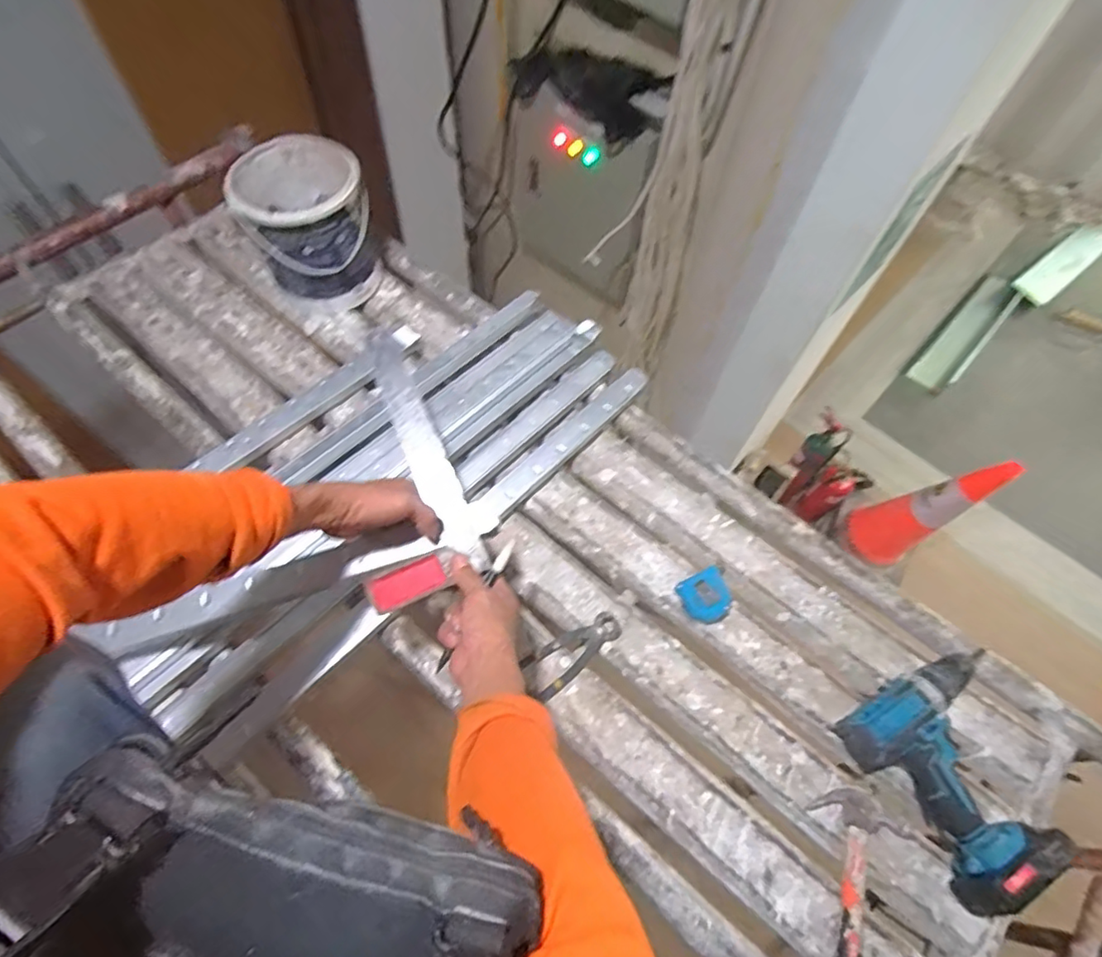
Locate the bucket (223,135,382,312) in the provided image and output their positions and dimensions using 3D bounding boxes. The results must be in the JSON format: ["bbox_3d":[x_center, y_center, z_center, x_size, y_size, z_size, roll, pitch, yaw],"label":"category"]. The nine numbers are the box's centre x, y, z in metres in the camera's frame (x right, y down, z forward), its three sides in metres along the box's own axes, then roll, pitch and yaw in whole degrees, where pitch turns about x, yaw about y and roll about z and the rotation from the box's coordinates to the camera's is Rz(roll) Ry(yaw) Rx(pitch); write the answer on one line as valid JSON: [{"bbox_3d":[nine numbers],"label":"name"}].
[{"bbox_3d":[-0.385,-0.404,0.947,0.187,0.196,0.187,2,60,-3],"label":"bucket"}]

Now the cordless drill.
[{"bbox_3d":[0.470,0.311,0.641,0.226,0.086,0.210,-23,65,-15],"label":"cordless drill"}]

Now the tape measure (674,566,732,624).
[{"bbox_3d":[0.197,0.151,0.743,0.060,0.040,0.063,-17,62,-14],"label":"tape measure"}]

